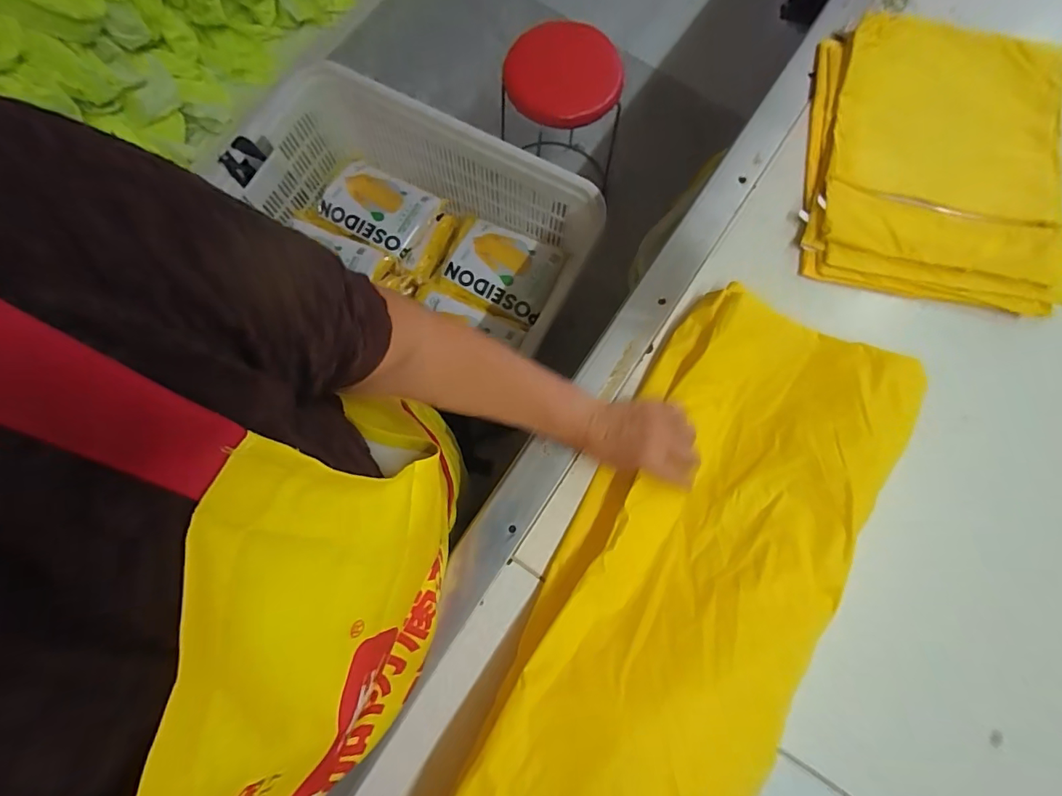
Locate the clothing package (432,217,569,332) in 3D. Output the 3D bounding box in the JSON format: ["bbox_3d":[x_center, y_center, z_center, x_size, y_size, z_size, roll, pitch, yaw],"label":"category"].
[{"bbox_3d":[-0.087,-0.344,1.263,0.318,0.070,0.234,30,79,6],"label":"clothing package"}]

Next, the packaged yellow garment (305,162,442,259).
[{"bbox_3d":[-0.418,-0.510,1.301,0.282,0.045,0.206,21,76,3],"label":"packaged yellow garment"}]

